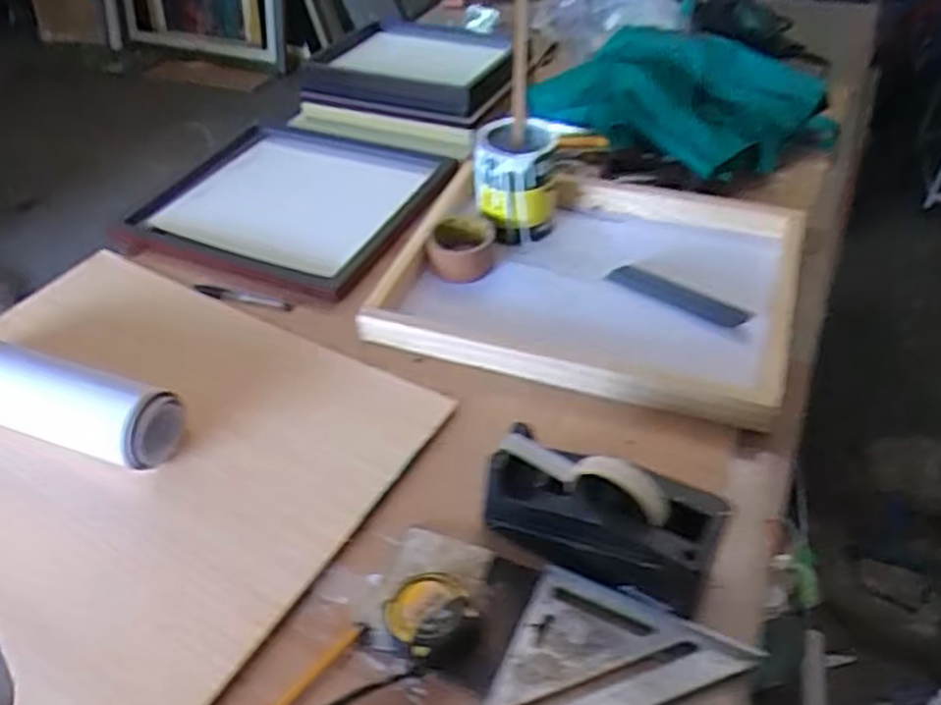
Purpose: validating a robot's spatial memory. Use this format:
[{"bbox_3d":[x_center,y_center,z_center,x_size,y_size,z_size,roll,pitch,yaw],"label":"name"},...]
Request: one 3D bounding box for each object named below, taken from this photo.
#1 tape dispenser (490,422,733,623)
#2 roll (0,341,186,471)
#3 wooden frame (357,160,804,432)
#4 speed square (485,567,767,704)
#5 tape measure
[{"bbox_3d":[0.109,0.143,0.656,0.202,0.113,0.073,22,49,24],"label":"tape dispenser"},{"bbox_3d":[-0.473,0.049,0.816,0.351,0.072,0.078,13,46,16],"label":"roll"},{"bbox_3d":[0.147,-0.104,0.980,0.507,0.049,0.384,12,45,17],"label":"wooden frame"},{"bbox_3d":[0.098,0.243,0.623,0.230,0.019,0.129,-13,44,-11],"label":"speed square"},{"bbox_3d":[-0.036,0.221,0.630,0.068,0.044,0.058,-29,48,-25],"label":"tape measure"}]

